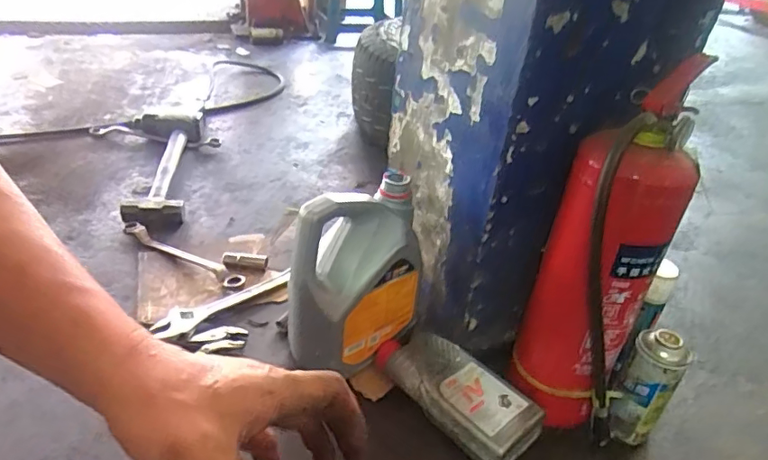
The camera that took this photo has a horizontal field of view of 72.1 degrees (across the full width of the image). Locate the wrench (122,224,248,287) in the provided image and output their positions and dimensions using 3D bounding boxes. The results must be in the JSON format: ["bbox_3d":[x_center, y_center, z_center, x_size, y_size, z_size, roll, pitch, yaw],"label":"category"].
[{"bbox_3d":[-0.370,0.042,0.959,0.282,0.020,0.032,21,37,21],"label":"wrench"}]

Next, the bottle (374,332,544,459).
[{"bbox_3d":[0.094,0.220,0.729,0.105,0.056,0.234,-25,45,-37],"label":"bottle"}]

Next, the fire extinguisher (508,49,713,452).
[{"bbox_3d":[0.259,0.051,0.648,0.133,0.457,0.123,16,36,13],"label":"fire extinguisher"}]

